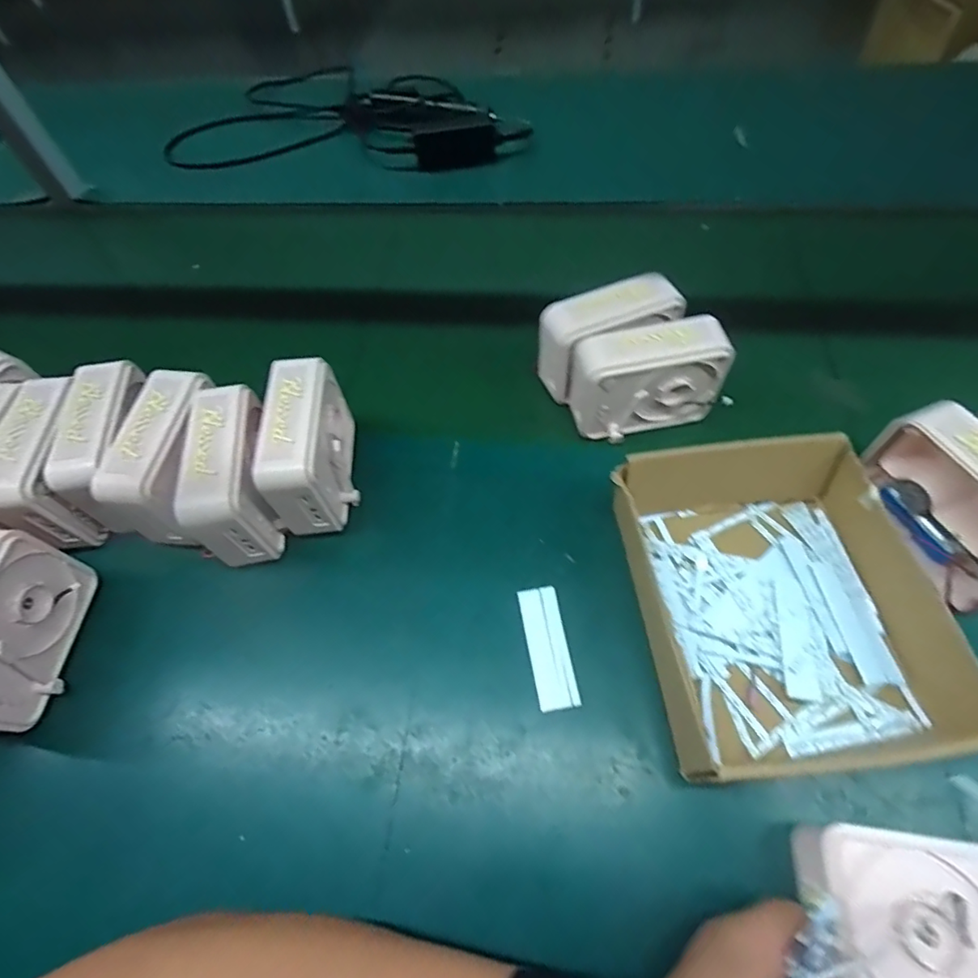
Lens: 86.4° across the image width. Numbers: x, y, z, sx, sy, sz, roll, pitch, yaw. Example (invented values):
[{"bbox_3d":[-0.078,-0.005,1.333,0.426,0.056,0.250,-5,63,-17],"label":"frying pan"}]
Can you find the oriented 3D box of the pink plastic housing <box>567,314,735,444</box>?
[{"bbox_3d":[0.142,-0.097,0.472,0.131,0.092,0.057,-9,59,1],"label":"pink plastic housing"}]

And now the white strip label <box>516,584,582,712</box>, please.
[{"bbox_3d":[0.044,0.118,0.391,0.030,0.004,0.088,-7,60,-6],"label":"white strip label"}]

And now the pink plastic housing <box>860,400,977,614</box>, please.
[{"bbox_3d":[0.336,0.014,0.371,0.048,0.098,0.134,-23,60,-7],"label":"pink plastic housing"}]

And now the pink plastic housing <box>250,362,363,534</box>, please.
[{"bbox_3d":[-0.147,-0.032,0.439,0.053,0.105,0.121,-5,60,3],"label":"pink plastic housing"}]

